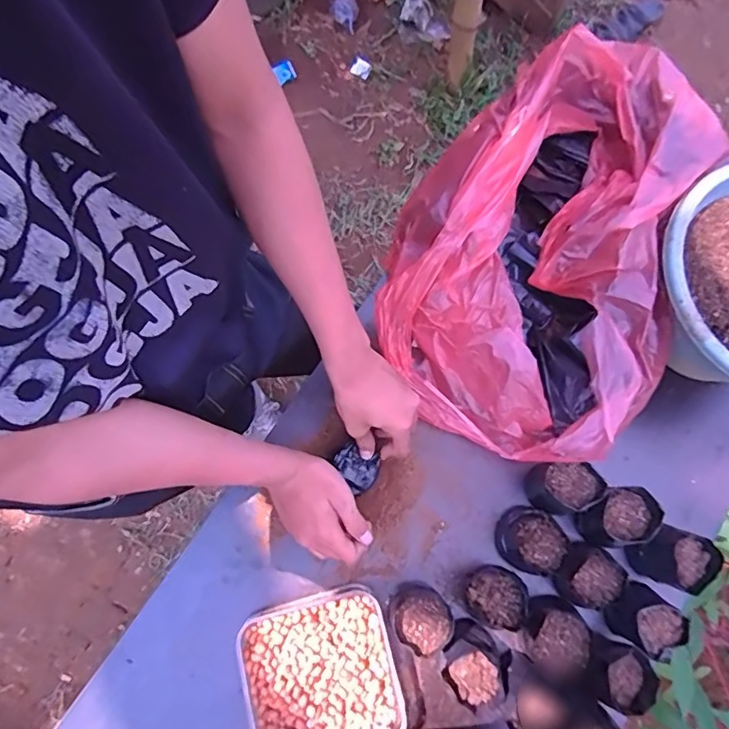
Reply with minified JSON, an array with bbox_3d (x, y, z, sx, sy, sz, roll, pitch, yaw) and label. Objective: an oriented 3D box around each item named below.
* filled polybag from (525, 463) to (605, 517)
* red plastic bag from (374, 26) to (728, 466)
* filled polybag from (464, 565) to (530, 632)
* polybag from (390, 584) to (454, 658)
[{"bbox_3d":[0.222,0.138,0.607,0.058,0.081,0.055,0,80,0],"label":"filled polybag"},{"bbox_3d":[0.188,-0.122,0.604,0.291,0.154,0.412,17,81,3],"label":"red plastic bag"},{"bbox_3d":[0.137,0.247,0.583,0.060,0.061,0.059,0,80,0],"label":"filled polybag"},{"bbox_3d":[0.058,0.264,0.572,0.057,0.057,0.065,-5,80,-1],"label":"polybag"}]

